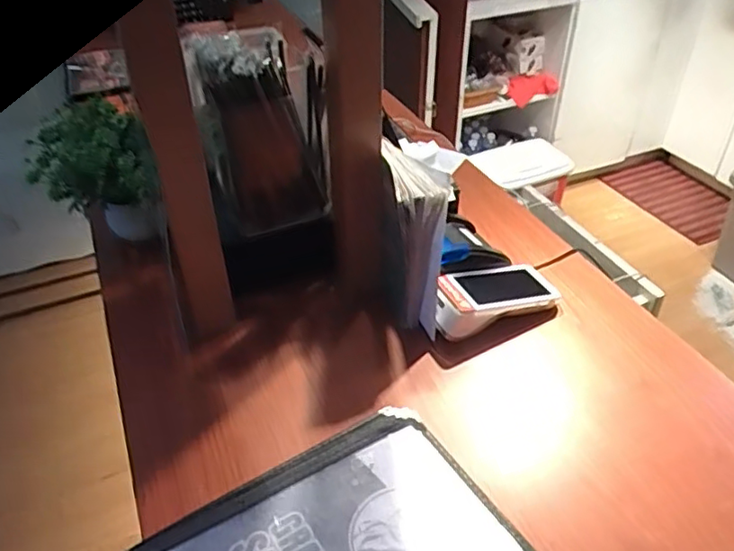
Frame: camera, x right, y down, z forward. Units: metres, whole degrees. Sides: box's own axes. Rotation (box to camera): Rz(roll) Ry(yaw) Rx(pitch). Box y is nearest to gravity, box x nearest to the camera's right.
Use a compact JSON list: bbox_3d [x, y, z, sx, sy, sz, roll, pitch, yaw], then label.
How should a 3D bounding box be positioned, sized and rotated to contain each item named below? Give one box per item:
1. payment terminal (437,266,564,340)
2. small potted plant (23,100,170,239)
[{"bbox_3d":[0.160,0.021,0.783,0.173,0.049,0.077,-18,42,-19],"label":"payment terminal"},{"bbox_3d":[-0.377,-0.124,0.861,0.145,0.167,0.192,-18,42,-19],"label":"small potted plant"}]

